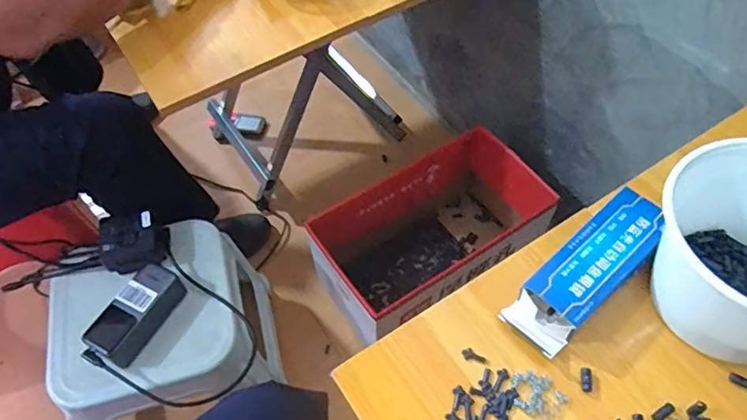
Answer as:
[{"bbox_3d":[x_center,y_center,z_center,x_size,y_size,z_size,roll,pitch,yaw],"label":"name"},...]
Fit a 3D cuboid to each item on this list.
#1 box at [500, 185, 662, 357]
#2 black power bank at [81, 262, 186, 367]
[{"bbox_3d":[0.193,0.051,0.492,0.172,0.030,0.057,-37,62,-21],"label":"box"},{"bbox_3d":[-0.316,0.137,0.740,0.060,0.046,0.131,24,62,19],"label":"black power bank"}]

